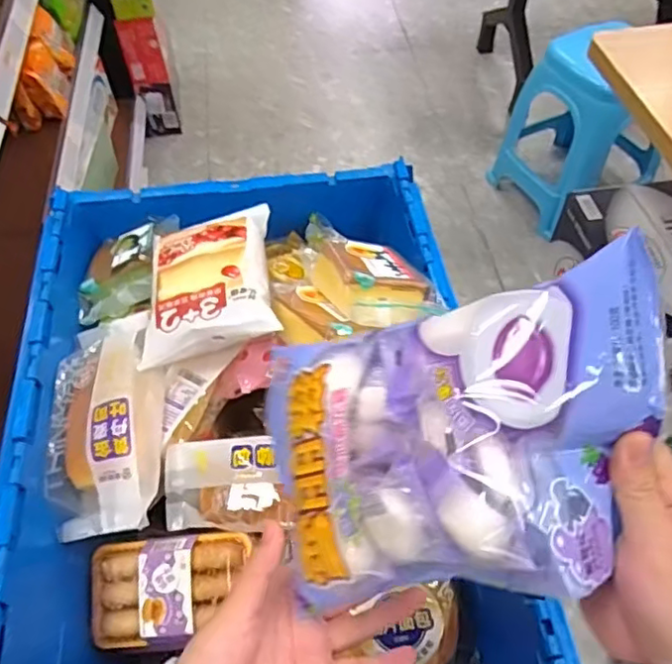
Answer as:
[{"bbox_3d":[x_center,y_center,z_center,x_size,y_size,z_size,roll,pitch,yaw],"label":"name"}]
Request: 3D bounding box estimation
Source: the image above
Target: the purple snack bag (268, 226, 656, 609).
[{"bbox_3d":[0.050,0.051,0.288,0.195,0.054,0.133,-19,63,38],"label":"purple snack bag"}]

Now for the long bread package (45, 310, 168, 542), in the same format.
[{"bbox_3d":[-0.214,0.077,0.585,0.098,0.067,0.215,-4,54,-2],"label":"long bread package"}]

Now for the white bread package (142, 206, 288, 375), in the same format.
[{"bbox_3d":[-0.128,-0.055,0.619,0.127,0.033,0.166,-8,54,-5],"label":"white bread package"}]

